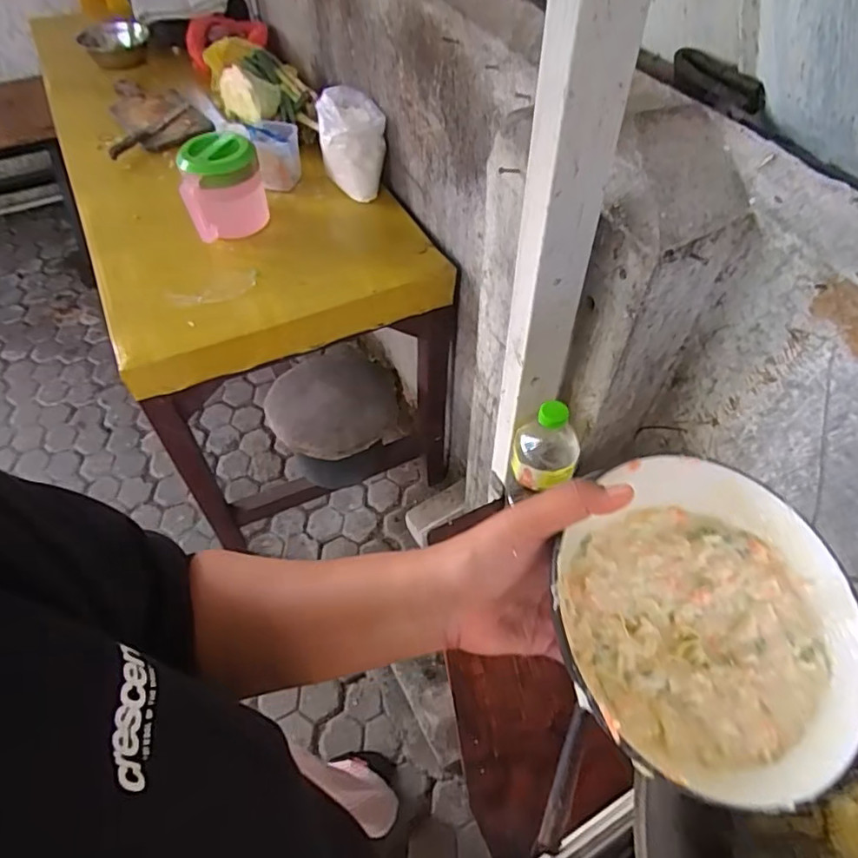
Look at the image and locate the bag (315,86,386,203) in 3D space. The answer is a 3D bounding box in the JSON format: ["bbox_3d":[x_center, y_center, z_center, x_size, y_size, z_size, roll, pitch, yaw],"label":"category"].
[{"bbox_3d":[-0.159,-0.592,1.223,0.128,0.202,0.116,-9,54,-6],"label":"bag"}]

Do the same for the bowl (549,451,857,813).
[{"bbox_3d":[0.150,0.099,0.311,0.159,0.054,0.168,0,53,0],"label":"bowl"}]

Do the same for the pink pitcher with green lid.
[{"bbox_3d":[-0.380,-0.438,1.079,0.140,0.159,0.112,-21,56,-15],"label":"pink pitcher with green lid"}]

